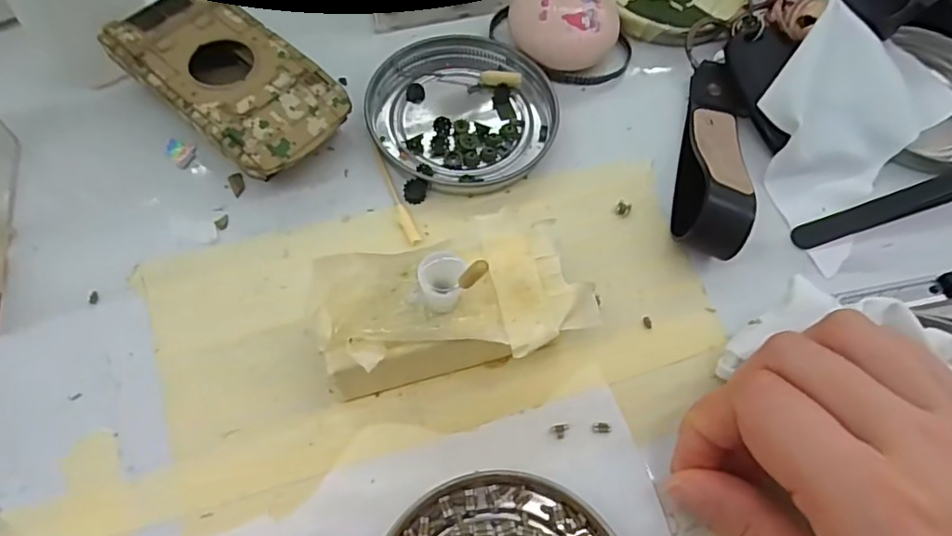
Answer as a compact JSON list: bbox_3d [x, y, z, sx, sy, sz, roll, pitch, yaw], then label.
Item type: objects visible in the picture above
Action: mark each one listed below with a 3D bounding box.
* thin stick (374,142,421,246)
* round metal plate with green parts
[{"bbox_3d":[-0.033,-0.030,0.234,0.005,0.004,0.049,-21,68,-13],"label":"thin stick"},{"bbox_3d":[-0.006,-0.070,0.253,0.075,0.008,0.082,1,65,-3],"label":"round metal plate with green parts"}]

